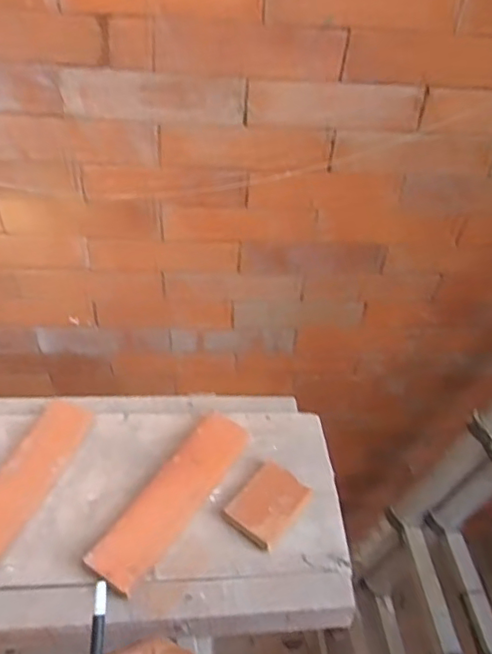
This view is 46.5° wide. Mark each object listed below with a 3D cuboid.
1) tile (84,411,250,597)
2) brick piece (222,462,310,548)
[{"bbox_3d":[-0.075,0.179,0.628,0.059,0.027,0.227,25,47,19],"label":"tile"},{"bbox_3d":[0.024,0.193,0.630,0.063,0.014,0.088,32,50,24],"label":"brick piece"}]

